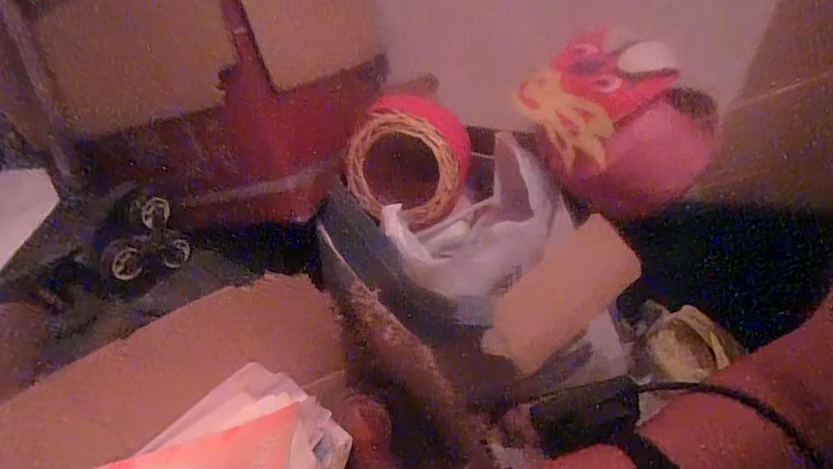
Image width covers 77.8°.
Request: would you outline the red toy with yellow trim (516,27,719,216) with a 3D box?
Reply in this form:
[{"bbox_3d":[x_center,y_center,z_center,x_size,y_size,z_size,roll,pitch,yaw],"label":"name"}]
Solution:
[{"bbox_3d":[0.202,-0.113,0.526,0.131,0.141,0.160,-27,41,-29],"label":"red toy with yellow trim"}]

